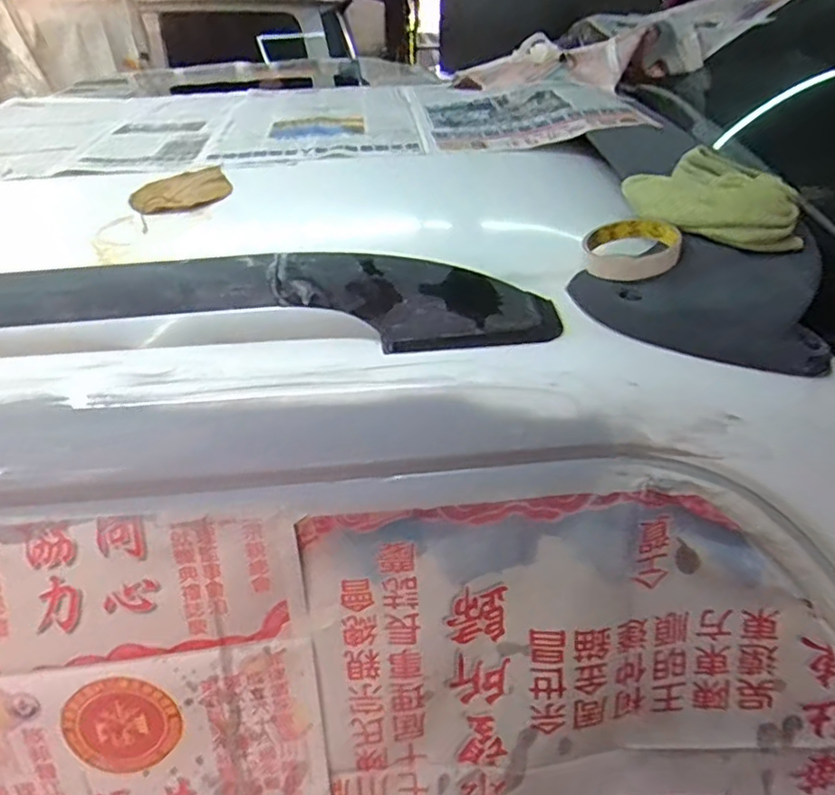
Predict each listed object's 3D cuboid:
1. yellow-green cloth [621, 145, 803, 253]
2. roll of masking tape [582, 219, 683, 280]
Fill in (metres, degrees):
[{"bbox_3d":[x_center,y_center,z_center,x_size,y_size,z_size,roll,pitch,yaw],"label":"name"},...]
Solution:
[{"bbox_3d":[0.269,-0.193,0.591,0.076,0.057,0.165,-11,38,-13],"label":"yellow-green cloth"},{"bbox_3d":[0.190,-0.132,0.562,0.080,0.026,0.086,13,39,18],"label":"roll of masking tape"}]

